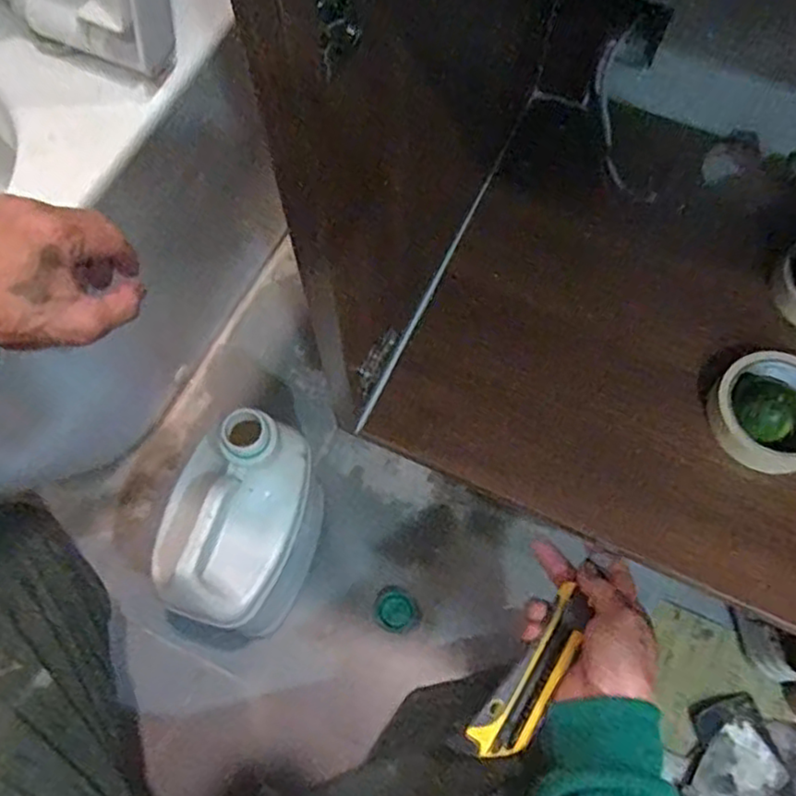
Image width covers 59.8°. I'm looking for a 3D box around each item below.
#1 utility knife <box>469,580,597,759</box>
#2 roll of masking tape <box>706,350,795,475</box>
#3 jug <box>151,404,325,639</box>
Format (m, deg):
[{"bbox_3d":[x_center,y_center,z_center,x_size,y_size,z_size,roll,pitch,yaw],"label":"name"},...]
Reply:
[{"bbox_3d":[0.098,0.198,0.491,0.035,0.019,0.129,38,61,14],"label":"utility knife"},{"bbox_3d":[0.297,0.010,0.552,0.100,0.032,0.092,0,68,0],"label":"roll of masking tape"},{"bbox_3d":[-0.140,0.127,0.651,0.112,0.244,0.173,17,69,7],"label":"jug"}]

